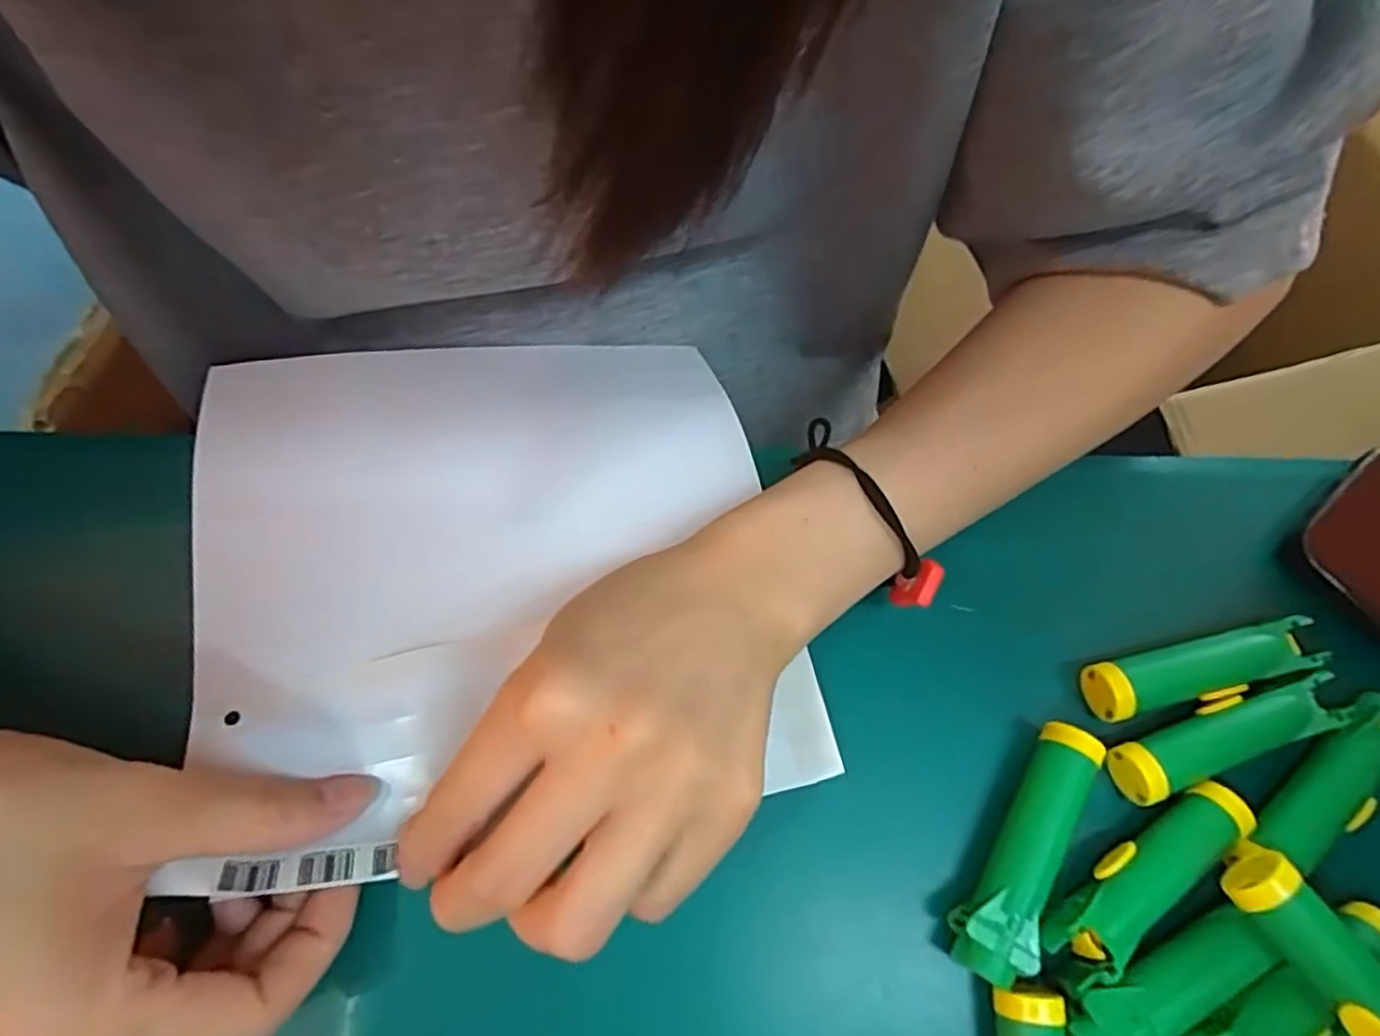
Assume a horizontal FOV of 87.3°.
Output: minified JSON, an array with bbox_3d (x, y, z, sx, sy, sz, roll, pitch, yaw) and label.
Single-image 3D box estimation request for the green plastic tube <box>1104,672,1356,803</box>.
[{"bbox_3d":[0.181,0.074,0.245,0.075,0.020,0.019,-19,71,-9],"label":"green plastic tube"}]

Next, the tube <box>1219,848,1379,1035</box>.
[{"bbox_3d":[0.188,0.135,0.203,0.020,0.022,0.081,-31,74,-13],"label":"tube"}]

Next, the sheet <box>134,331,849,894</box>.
[{"bbox_3d":[-0.076,0.011,0.274,0.208,0.022,0.205,-11,65,-6],"label":"sheet"}]

